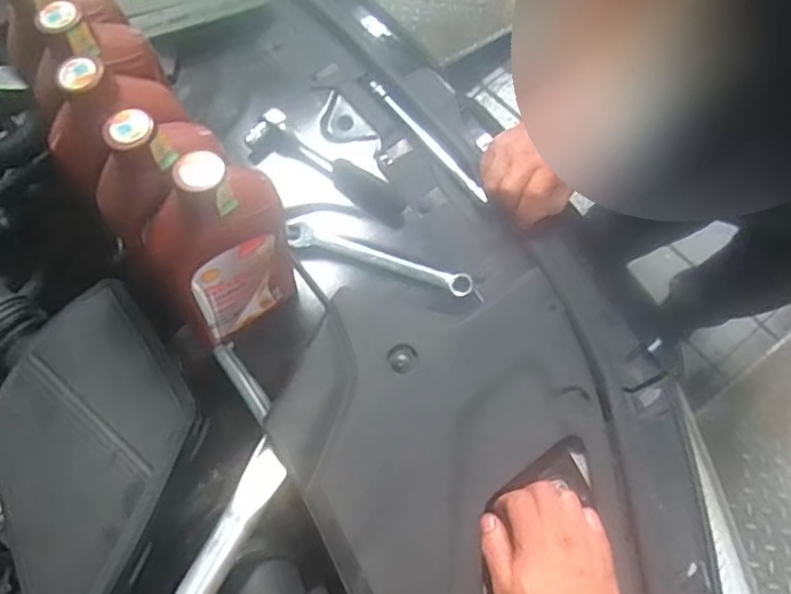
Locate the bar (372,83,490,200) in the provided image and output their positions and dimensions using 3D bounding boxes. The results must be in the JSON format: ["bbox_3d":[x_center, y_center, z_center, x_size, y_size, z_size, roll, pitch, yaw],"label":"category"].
[{"bbox_3d":[0.037,-0.181,0.781,0.014,0.009,0.206,-37,71,-9],"label":"bar"}]

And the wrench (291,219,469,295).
[{"bbox_3d":[-0.019,-0.042,0.718,0.204,0.010,0.032,18,72,11],"label":"wrench"}]

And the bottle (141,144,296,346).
[{"bbox_3d":[-0.149,-0.035,0.600,0.128,0.223,0.059,-32,70,-7],"label":"bottle"}]

